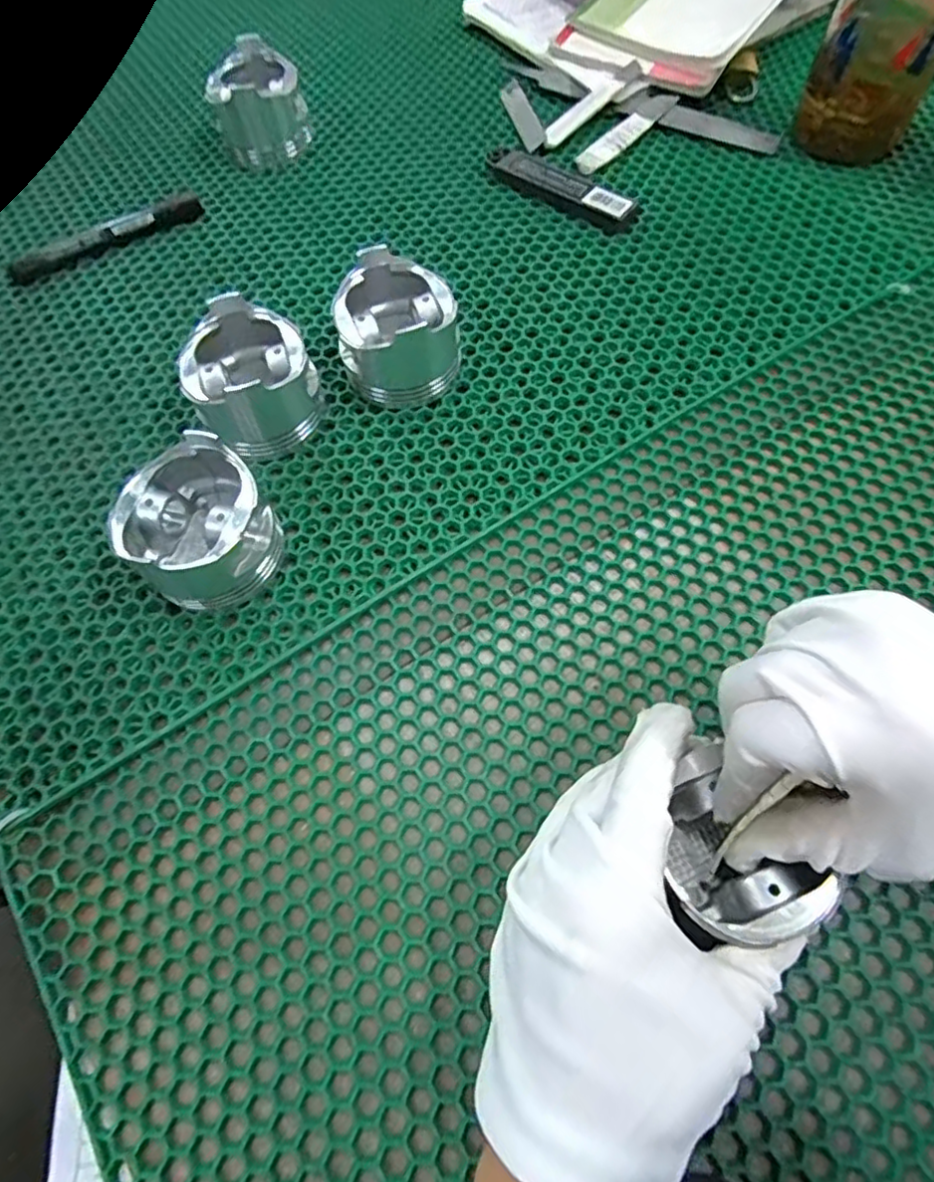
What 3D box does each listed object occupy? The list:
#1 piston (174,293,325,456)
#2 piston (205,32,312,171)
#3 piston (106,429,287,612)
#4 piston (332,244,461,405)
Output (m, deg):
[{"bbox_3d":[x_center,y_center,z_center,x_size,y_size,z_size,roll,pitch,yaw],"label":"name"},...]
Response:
[{"bbox_3d":[-0.123,-0.121,0.360,0.068,0.059,0.066,-1,66,2],"label":"piston"},{"bbox_3d":[-0.165,-0.387,0.495,0.069,0.059,0.069,-1,66,2],"label":"piston"},{"bbox_3d":[-0.137,-0.034,0.323,0.081,0.050,0.077,31,70,15],"label":"piston"},{"bbox_3d":[-0.041,-0.158,0.376,0.068,0.054,0.067,-7,65,-1],"label":"piston"}]

